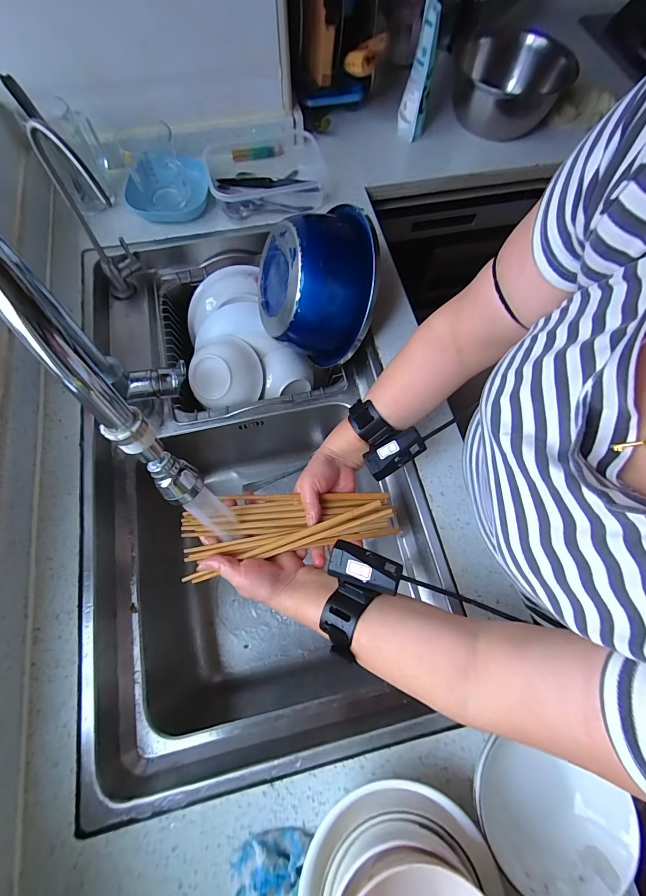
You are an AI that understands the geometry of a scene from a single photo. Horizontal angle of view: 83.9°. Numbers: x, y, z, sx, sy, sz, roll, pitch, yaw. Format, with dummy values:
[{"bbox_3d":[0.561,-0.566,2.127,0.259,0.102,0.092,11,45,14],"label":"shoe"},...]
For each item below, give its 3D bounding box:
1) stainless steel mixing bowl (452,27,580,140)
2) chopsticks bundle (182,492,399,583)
[{"bbox_3d":[0.363,-0.719,0.703,0.210,0.101,0.170,19,70,5],"label":"stainless steel mixing bowl"},{"bbox_3d":[-0.039,0.091,0.417,0.240,0.033,0.087,-5,70,-3],"label":"chopsticks bundle"}]

